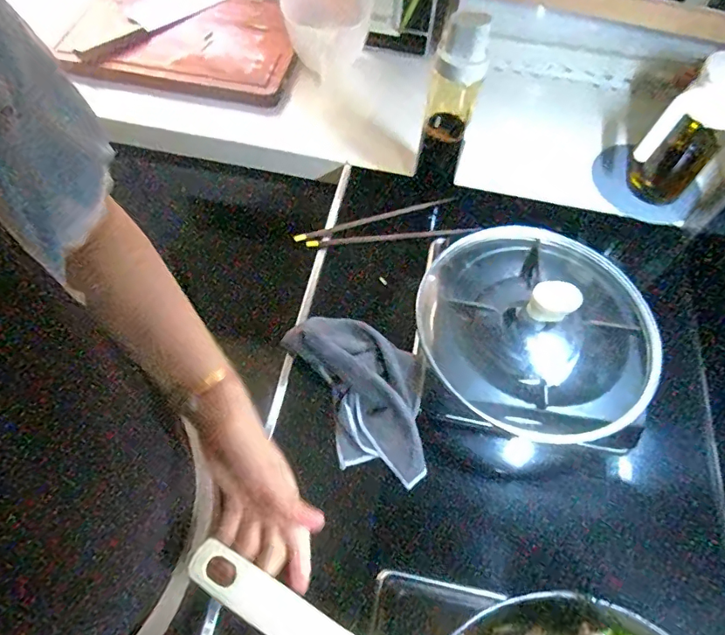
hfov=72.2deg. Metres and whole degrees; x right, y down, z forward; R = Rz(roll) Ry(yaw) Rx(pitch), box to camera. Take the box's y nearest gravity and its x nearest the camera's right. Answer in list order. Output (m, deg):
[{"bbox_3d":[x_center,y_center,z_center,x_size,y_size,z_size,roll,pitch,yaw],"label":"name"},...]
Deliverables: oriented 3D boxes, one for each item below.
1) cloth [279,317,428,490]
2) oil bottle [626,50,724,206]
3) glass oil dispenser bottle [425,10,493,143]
[{"bbox_3d":[0.009,0.082,0.562,0.125,0.048,0.212,-22,64,-14],"label":"cloth"},{"bbox_3d":[0.436,-0.241,0.682,0.094,0.211,0.107,38,65,17],"label":"oil bottle"},{"bbox_3d":[0.114,-0.286,0.606,0.059,0.149,0.071,14,61,5],"label":"glass oil dispenser bottle"}]

